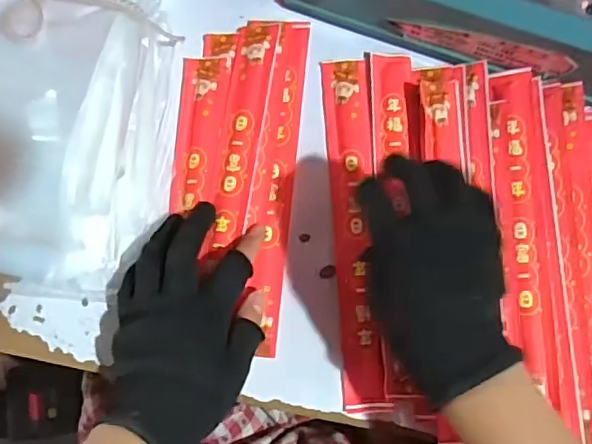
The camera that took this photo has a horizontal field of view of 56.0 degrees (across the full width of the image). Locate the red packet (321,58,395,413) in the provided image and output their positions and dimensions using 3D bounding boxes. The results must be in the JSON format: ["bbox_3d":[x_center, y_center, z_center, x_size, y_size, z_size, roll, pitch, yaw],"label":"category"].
[{"bbox_3d":[0.045,0.001,0.428,0.035,0.006,0.273,-2,76,-1],"label":"red packet"}]

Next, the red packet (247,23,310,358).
[{"bbox_3d":[-0.015,-0.036,0.434,0.030,0.007,0.266,5,76,1],"label":"red packet"}]

